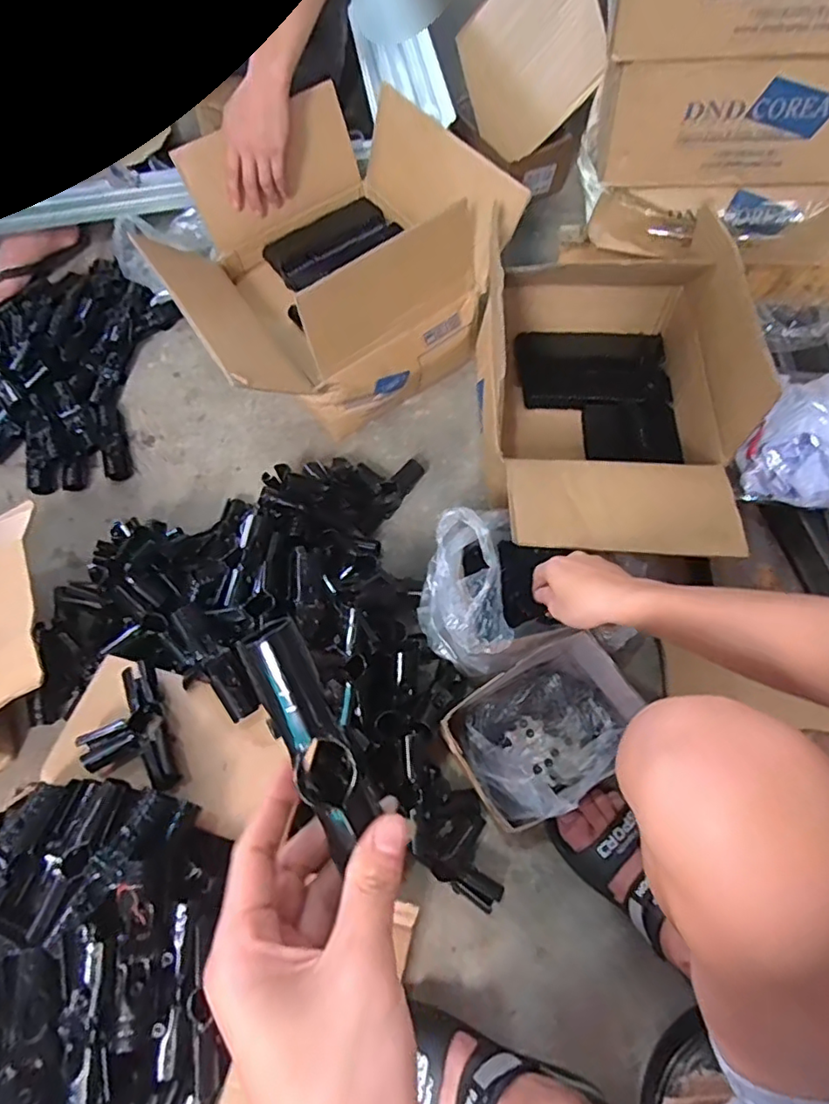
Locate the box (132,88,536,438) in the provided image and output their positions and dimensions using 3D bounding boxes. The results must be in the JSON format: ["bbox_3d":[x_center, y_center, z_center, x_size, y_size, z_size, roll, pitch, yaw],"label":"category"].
[{"bbox_3d":[-0.134,-0.419,0.857,0.435,0.221,0.379,-33,69,-13],"label":"box"}]

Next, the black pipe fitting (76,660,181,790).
[{"bbox_3d":[-0.291,0.184,0.589,0.077,0.034,0.132,-24,67,-9],"label":"black pipe fitting"}]

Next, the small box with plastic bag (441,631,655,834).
[{"bbox_3d":[0.151,0.203,0.678,0.210,0.103,0.142,-32,69,-12],"label":"small box with plastic bag"}]

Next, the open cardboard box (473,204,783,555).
[{"bbox_3d":[0.238,-0.198,0.763,0.289,0.235,0.455,-1,66,1],"label":"open cardboard box"}]

